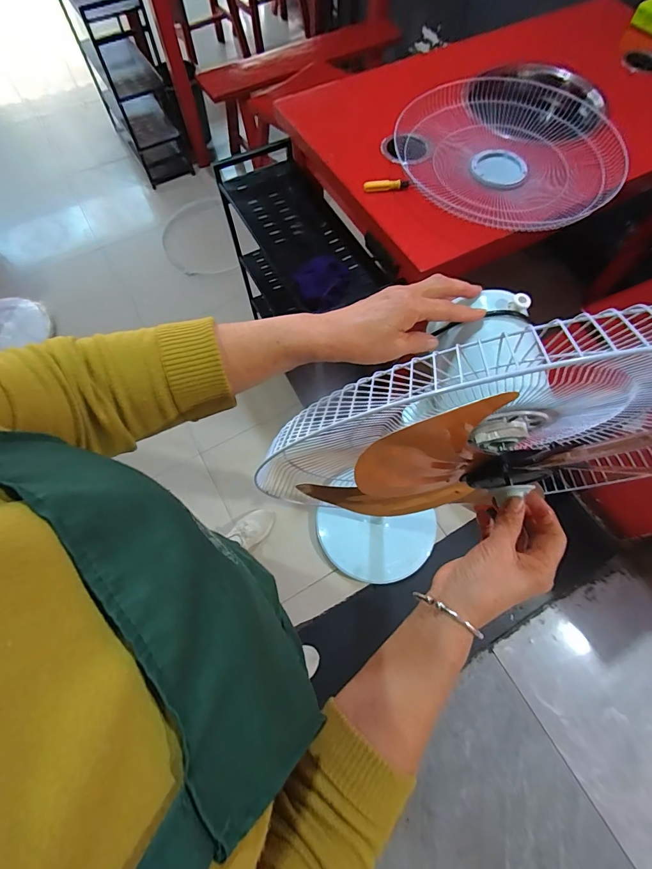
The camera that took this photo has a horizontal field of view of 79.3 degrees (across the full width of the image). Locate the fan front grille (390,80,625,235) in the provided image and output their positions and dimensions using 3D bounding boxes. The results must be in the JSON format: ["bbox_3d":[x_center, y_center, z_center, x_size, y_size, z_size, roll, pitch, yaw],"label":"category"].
[{"bbox_3d":[0.433,-0.679,0.942,0.520,0.105,0.590,6,63,3],"label":"fan front grille"}]

